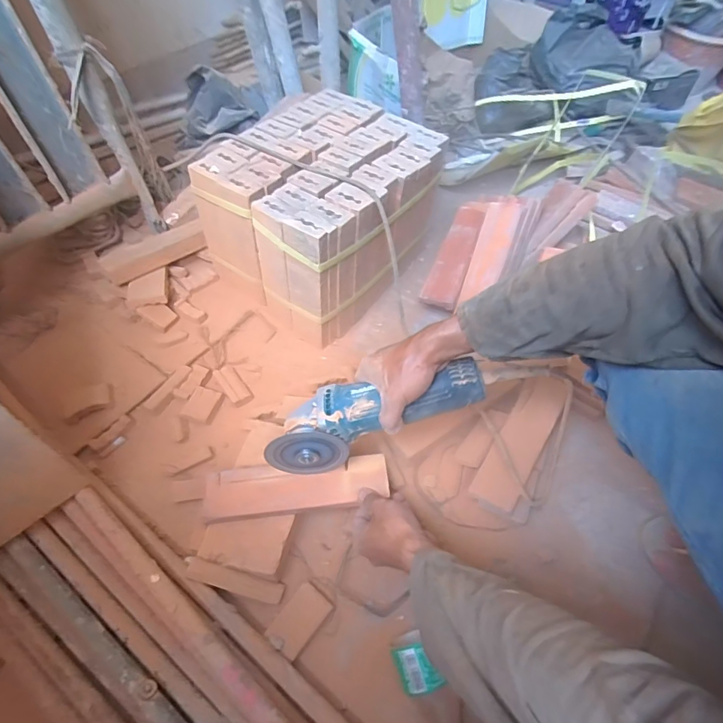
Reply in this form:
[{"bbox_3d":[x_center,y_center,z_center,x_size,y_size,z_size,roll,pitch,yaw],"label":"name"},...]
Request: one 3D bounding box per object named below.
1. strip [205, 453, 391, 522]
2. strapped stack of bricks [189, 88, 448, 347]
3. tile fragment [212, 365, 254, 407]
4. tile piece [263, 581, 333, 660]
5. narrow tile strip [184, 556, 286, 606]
[{"bbox_3d":[-0.081,0.158,0.558,0.225,0.010,0.063,-6,55,-5],"label":"strip"},{"bbox_3d":[-0.064,-0.265,0.785,0.301,0.230,0.348,30,58,18],"label":"strapped stack of bricks"},{"bbox_3d":[-0.206,0.036,0.704,0.033,0.008,0.086,-31,61,-22],"label":"tile fragment"},{"bbox_3d":[-0.073,0.307,0.521,0.047,0.012,0.072,33,59,20],"label":"tile piece"},{"bbox_3d":[-0.151,0.267,0.531,0.117,0.015,0.023,23,54,-9],"label":"narrow tile strip"}]

